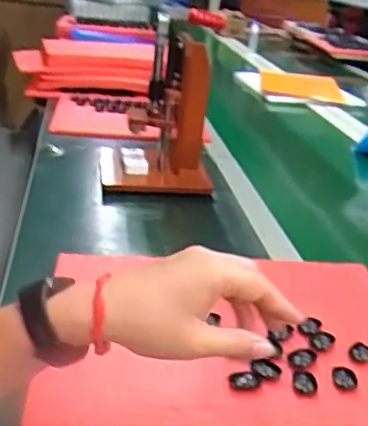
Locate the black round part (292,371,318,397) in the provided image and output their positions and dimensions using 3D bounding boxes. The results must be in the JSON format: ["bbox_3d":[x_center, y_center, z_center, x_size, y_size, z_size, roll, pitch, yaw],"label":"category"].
[{"bbox_3d":[0.099,0.140,0.486,0.020,0.007,0.024,11,23,10],"label":"black round part"}]

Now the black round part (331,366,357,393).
[{"bbox_3d":[0.134,0.138,0.496,0.021,0.007,0.027,11,23,11],"label":"black round part"}]

